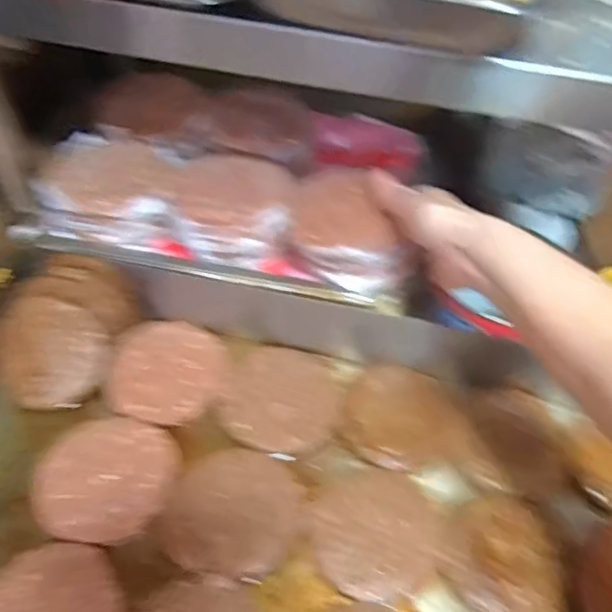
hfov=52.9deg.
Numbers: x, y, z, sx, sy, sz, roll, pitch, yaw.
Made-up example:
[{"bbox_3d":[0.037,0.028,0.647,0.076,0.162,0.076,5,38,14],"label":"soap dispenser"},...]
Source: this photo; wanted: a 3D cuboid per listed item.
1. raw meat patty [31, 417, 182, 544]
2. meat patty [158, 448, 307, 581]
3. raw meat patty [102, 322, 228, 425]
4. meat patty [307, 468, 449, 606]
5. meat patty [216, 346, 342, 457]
[{"bbox_3d":[-0.163,0.136,0.497,0.110,0.012,0.102,3,51,-3],"label":"raw meat patty"},{"bbox_3d":[-0.057,0.161,0.490,0.106,0.007,0.100,3,51,-3],"label":"meat patty"},{"bbox_3d":[-0.128,0.057,0.565,0.101,0.016,0.101,3,51,-3],"label":"raw meat patty"},{"bbox_3d":[0.058,0.180,0.490,0.102,0.008,0.102,3,51,-3],"label":"meat patty"},{"bbox_3d":[-0.022,0.082,0.560,0.107,0.007,0.102,3,51,-3],"label":"meat patty"}]

